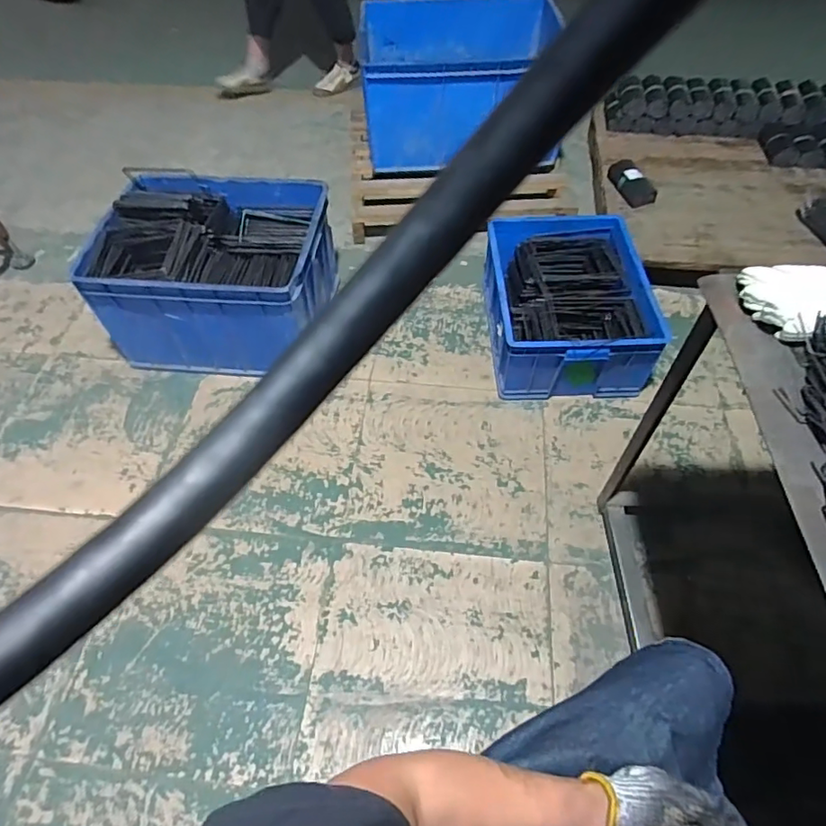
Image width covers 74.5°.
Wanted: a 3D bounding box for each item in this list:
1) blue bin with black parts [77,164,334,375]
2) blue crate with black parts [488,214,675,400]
[{"bbox_3d":[-0.554,-0.418,1.586,0.580,0.385,0.494,4,55,4],"label":"blue bin with black parts"},{"bbox_3d":[0.441,-0.334,1.623,0.414,0.238,0.578,-2,54,-1],"label":"blue crate with black parts"}]

